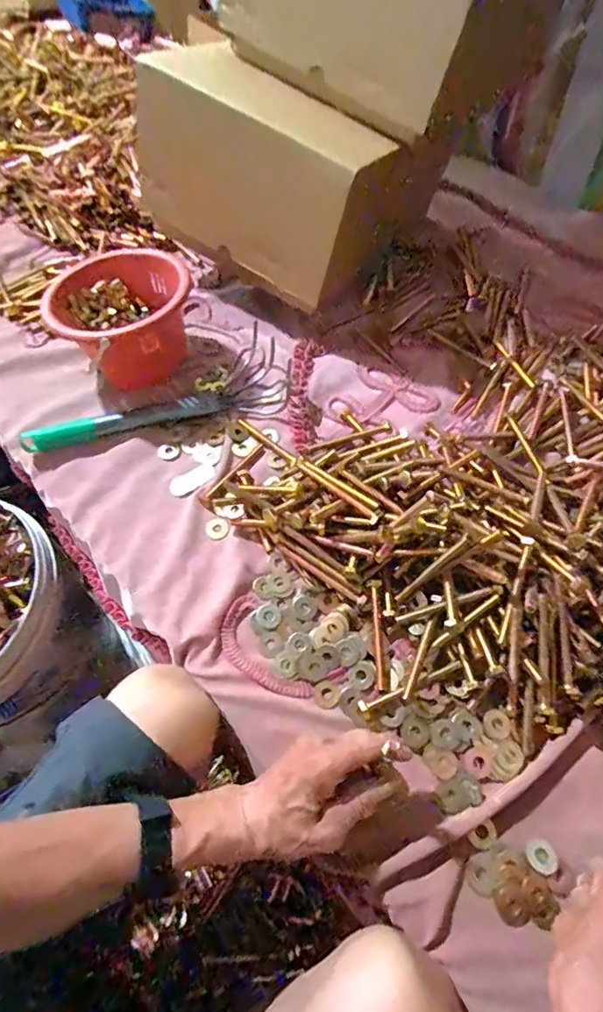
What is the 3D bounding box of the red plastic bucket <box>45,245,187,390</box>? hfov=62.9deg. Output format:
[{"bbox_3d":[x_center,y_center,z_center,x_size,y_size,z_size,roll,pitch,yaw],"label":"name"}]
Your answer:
[{"bbox_3d":[-0.221,-0.235,0.629,0.163,0.114,0.155,-1,61,1],"label":"red plastic bucket"}]

